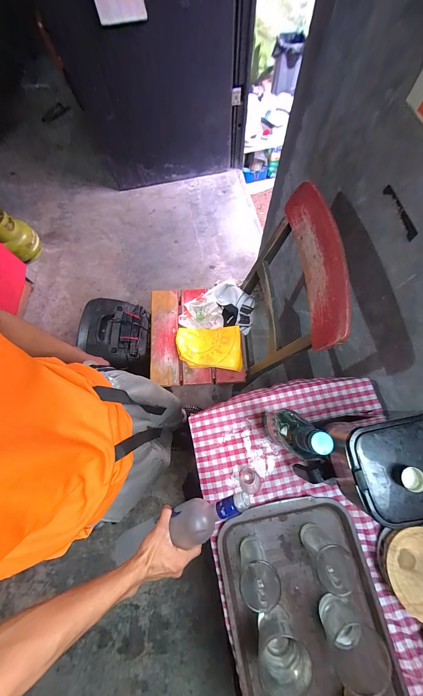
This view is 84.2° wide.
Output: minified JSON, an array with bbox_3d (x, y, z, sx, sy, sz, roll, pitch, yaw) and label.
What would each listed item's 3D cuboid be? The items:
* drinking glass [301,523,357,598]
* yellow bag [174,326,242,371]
[{"bbox_3d":[0.230,0.421,0.476,0.071,0.101,0.077,-1,74,2],"label":"drinking glass"},{"bbox_3d":[-0.011,0.001,0.911,0.251,0.062,0.167,2,74,1],"label":"yellow bag"}]

